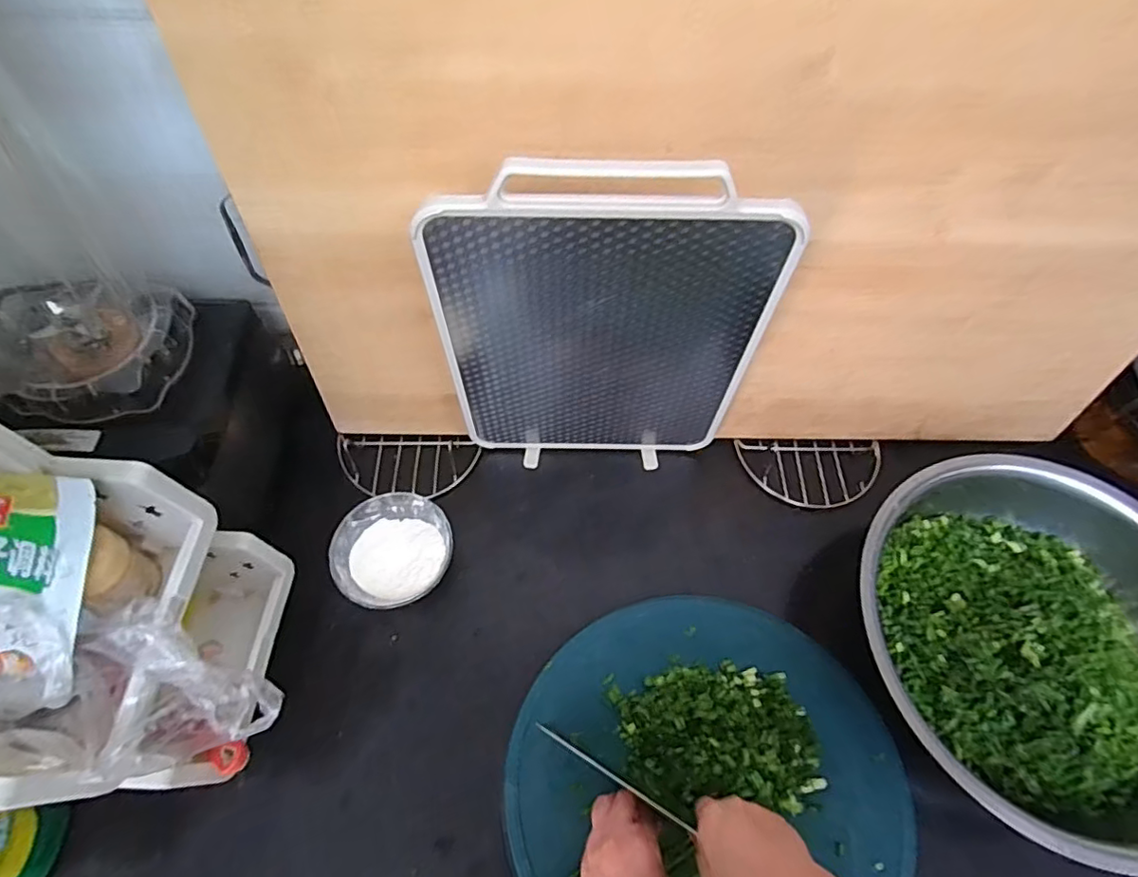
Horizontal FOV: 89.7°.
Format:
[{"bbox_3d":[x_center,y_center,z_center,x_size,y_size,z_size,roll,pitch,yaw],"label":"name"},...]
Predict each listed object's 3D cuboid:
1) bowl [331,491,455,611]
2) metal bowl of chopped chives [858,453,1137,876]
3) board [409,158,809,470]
[{"bbox_3d":[-0.185,0.124,0.617,0.119,0.052,0.114,0,61,-1],"label":"bowl"},{"bbox_3d":[0.443,0.189,0.541,0.338,0.093,0.341,0,61,-1],"label":"metal bowl of chopped chives"},{"bbox_3d":[0.028,-0.082,0.538,0.285,0.382,0.017,0,61,-1],"label":"board"}]

